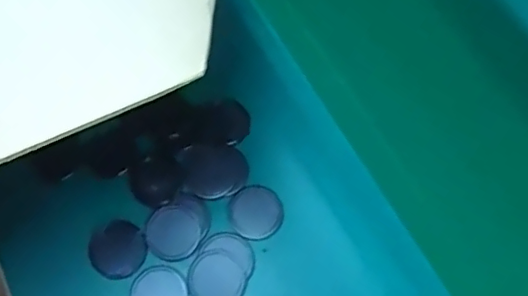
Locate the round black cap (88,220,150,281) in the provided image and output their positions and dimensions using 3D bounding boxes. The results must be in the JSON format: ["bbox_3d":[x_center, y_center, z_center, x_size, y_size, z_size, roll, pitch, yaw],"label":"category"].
[{"bbox_3d":[-0.132,0.092,0.516,0.049,0.006,0.049,0,67,0],"label":"round black cap"}]

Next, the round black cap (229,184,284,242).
[{"bbox_3d":[-0.007,0.061,0.535,0.049,0.004,0.052,0,67,0],"label":"round black cap"}]

